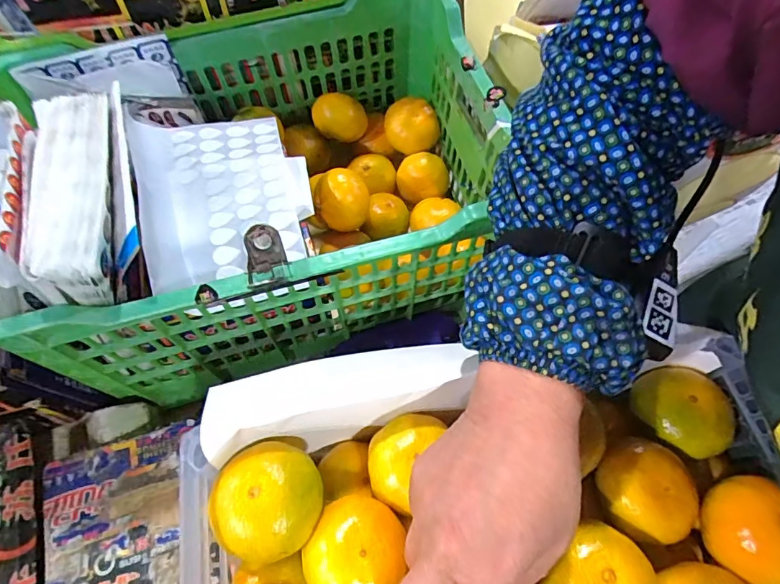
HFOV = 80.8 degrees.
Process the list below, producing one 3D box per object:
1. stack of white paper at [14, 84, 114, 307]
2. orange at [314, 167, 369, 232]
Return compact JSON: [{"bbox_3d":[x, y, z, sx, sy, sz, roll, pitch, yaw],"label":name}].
[{"bbox_3d":[-0.244,-0.083,0.363,0.063,0.050,0.193,-17,63,-8],"label":"stack of white paper"},{"bbox_3d":[-0.053,-0.100,0.511,0.054,0.063,0.050,0,62,0],"label":"orange"}]

